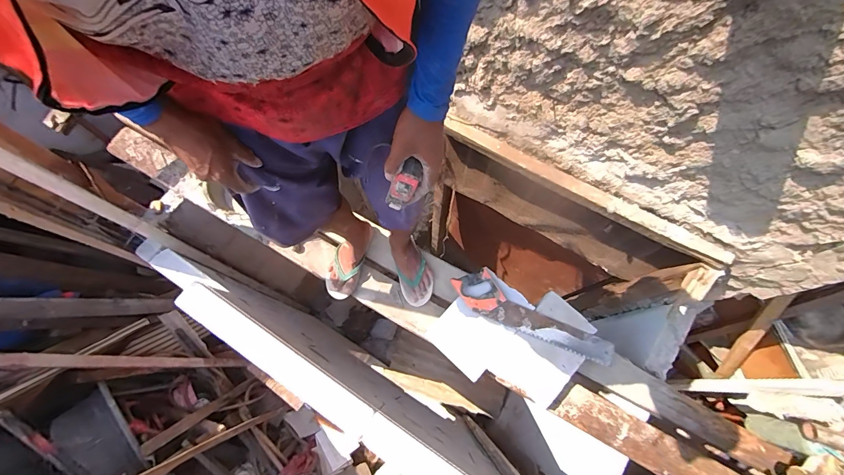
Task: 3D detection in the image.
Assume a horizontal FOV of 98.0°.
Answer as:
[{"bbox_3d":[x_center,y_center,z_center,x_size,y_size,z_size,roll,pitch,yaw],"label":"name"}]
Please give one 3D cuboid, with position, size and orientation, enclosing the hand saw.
[{"bbox_3d":[0.327,0.247,1.114,0.511,0.037,0.132,31,74,11],"label":"hand saw"}]

